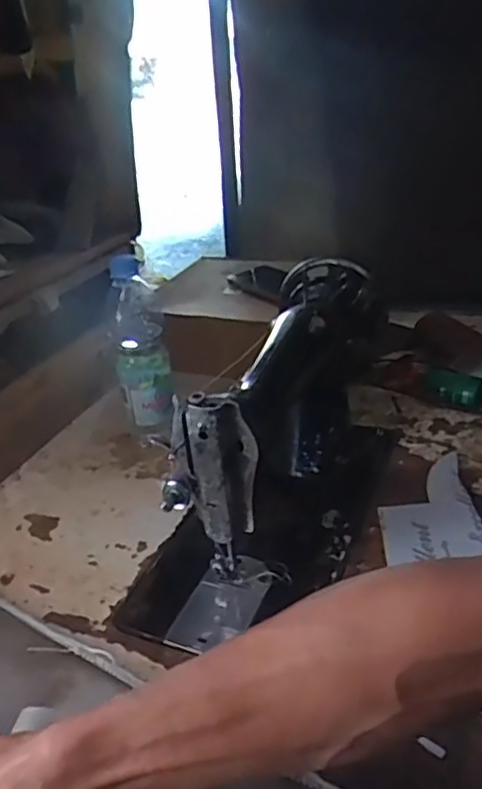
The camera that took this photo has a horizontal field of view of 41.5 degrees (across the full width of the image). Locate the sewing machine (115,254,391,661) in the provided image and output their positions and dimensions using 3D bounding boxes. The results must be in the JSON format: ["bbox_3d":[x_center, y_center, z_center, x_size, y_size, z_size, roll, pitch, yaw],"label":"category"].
[{"bbox_3d":[0.044,0.046,0.652,0.177,0.227,0.417,11,32,26],"label":"sewing machine"}]

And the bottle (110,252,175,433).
[{"bbox_3d":[-0.116,-0.050,0.763,0.062,0.220,0.053,-8,29,-8],"label":"bottle"}]

